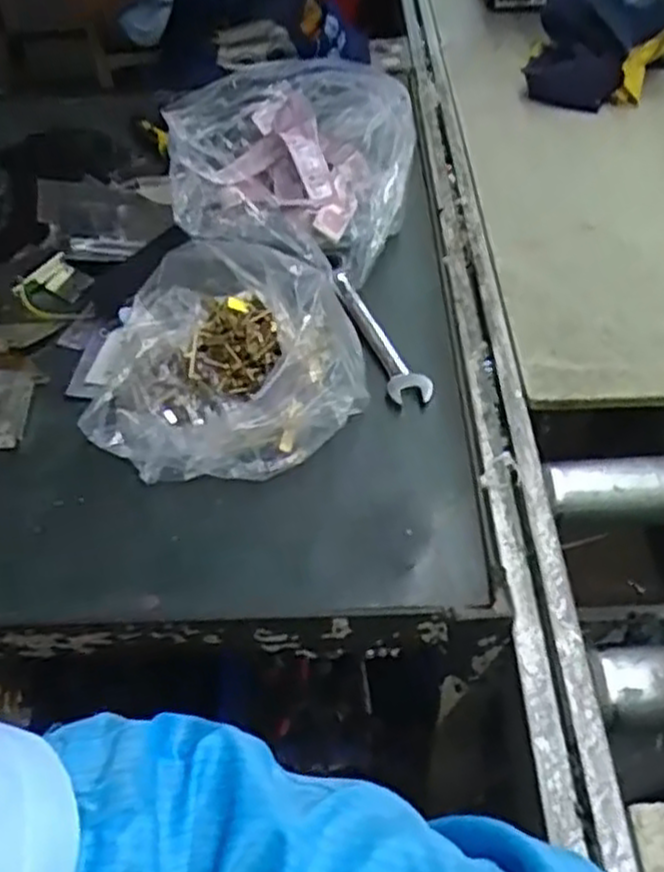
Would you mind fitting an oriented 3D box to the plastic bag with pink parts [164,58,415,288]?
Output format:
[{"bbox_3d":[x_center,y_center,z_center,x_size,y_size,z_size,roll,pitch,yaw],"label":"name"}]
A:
[{"bbox_3d":[-0.036,-0.223,0.704,0.214,0.137,0.170,-4,47,1],"label":"plastic bag with pink parts"}]

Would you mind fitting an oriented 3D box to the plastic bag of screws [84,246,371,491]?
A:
[{"bbox_3d":[-0.075,-0.058,0.564,0.188,0.091,0.178,-6,47,-1],"label":"plastic bag of screws"}]

